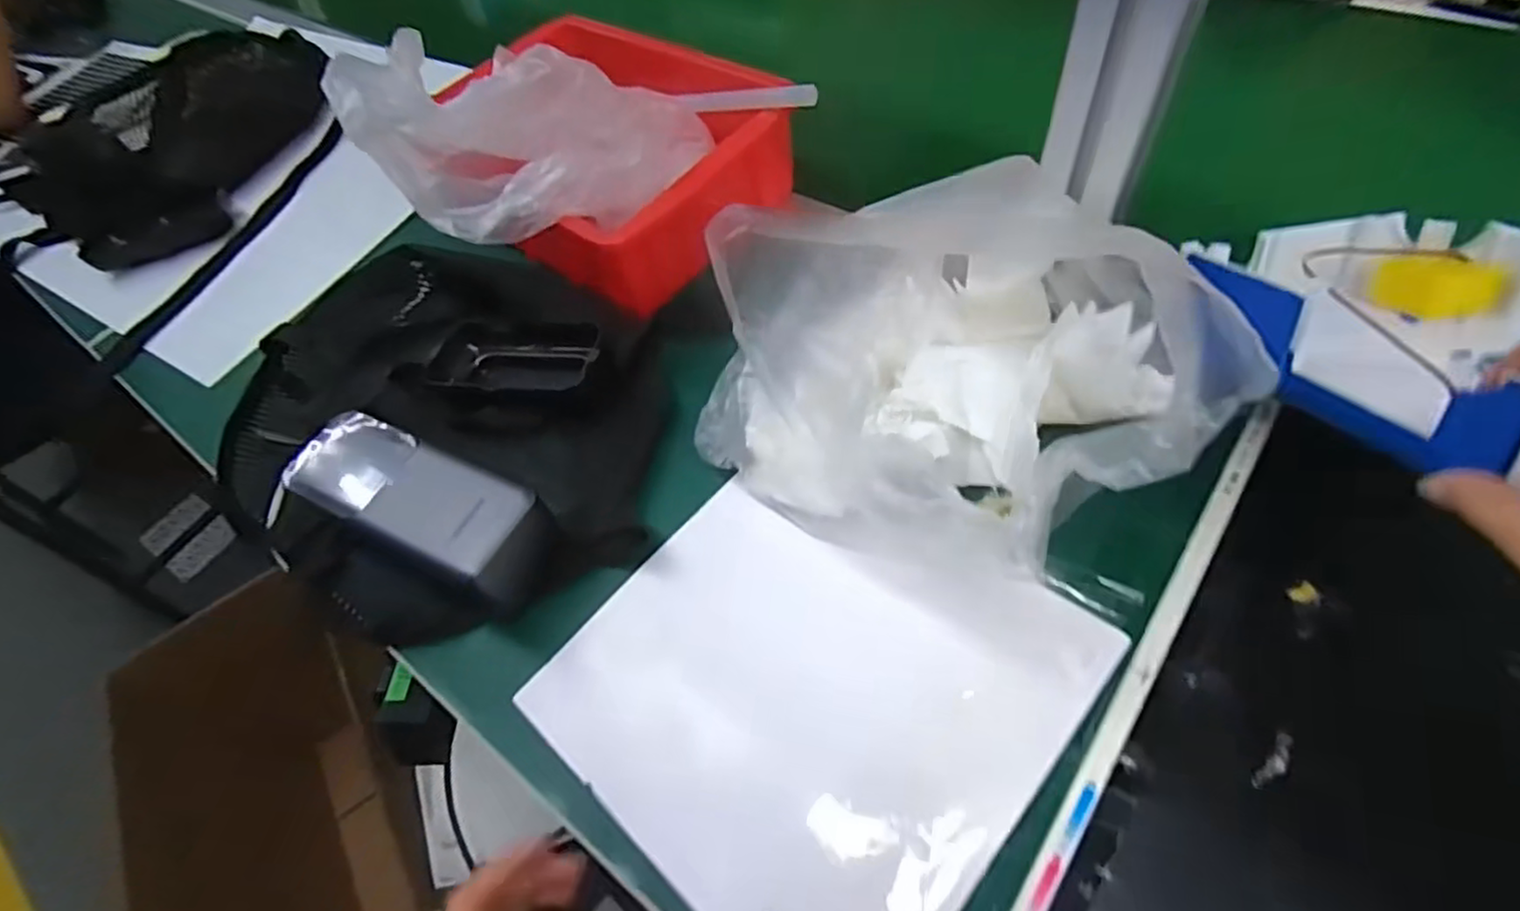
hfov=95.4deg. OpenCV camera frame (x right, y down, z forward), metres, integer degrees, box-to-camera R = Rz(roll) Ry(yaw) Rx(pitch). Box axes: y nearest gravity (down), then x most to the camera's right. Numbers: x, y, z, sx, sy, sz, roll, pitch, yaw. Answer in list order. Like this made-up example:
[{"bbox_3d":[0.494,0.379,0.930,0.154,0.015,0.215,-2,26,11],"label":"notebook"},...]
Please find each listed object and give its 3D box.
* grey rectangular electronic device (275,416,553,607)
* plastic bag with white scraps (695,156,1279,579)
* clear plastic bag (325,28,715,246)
[{"bbox_3d":[-0.168,0.023,0.340,0.131,0.049,0.052,18,61,19],"label":"grey rectangular electronic device"},{"bbox_3d":[0.088,-0.041,0.325,0.222,0.109,0.145,-10,56,1],"label":"plastic bag with white scraps"},{"bbox_3d":[-0.116,-0.175,0.386,0.209,0.070,0.097,-17,53,-35],"label":"clear plastic bag"}]

